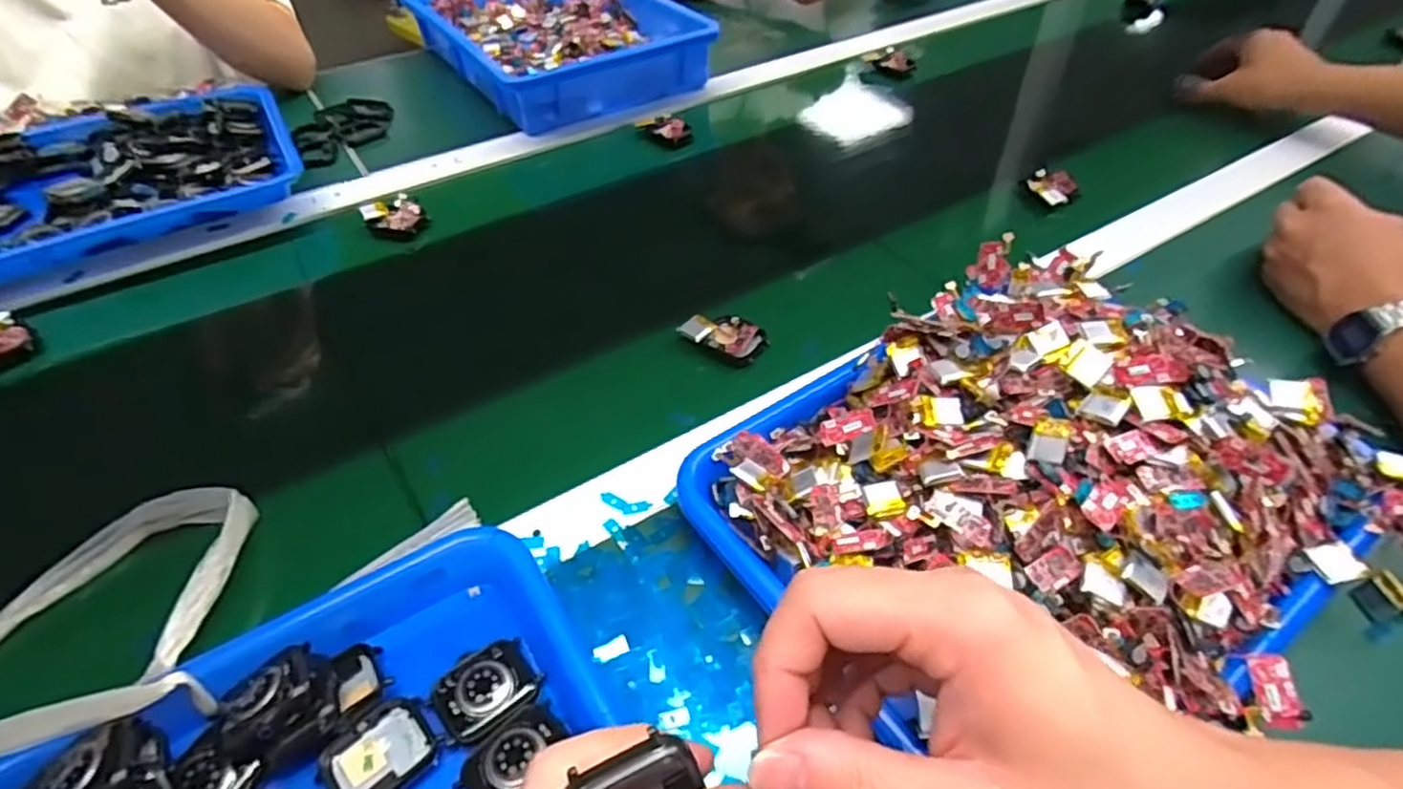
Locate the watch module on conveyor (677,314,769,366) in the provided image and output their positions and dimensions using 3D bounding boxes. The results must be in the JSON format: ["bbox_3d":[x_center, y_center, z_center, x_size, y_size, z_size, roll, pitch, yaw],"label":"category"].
[{"bbox_3d":[0.017,-0.043,0.518,0.056,0.010,0.040,26,52,23],"label":"watch module on conveyor"}]

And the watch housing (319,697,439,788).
[{"bbox_3d":[-0.141,0.157,0.316,0.043,0.009,0.037,-31,54,-26],"label":"watch housing"}]

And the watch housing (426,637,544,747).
[{"bbox_3d":[-0.099,0.136,0.333,0.047,0.008,0.036,-26,52,-22],"label":"watch housing"}]

